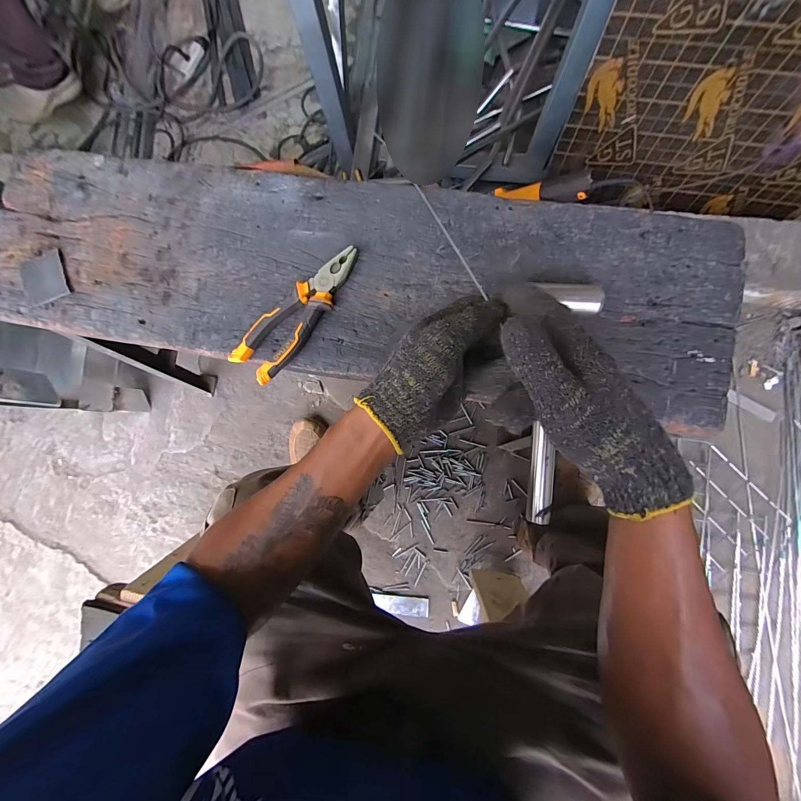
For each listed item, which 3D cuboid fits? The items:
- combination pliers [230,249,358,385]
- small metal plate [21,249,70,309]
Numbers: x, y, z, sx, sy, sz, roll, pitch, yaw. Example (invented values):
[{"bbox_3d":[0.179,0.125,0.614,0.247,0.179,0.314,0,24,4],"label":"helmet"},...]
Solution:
[{"bbox_3d":[-0.118,-0.106,0.406,0.056,0.021,0.189,43,89,6],"label":"combination pliers"},{"bbox_3d":[-0.486,-0.164,0.458,0.066,0.006,0.070,-21,81,4],"label":"small metal plate"}]

